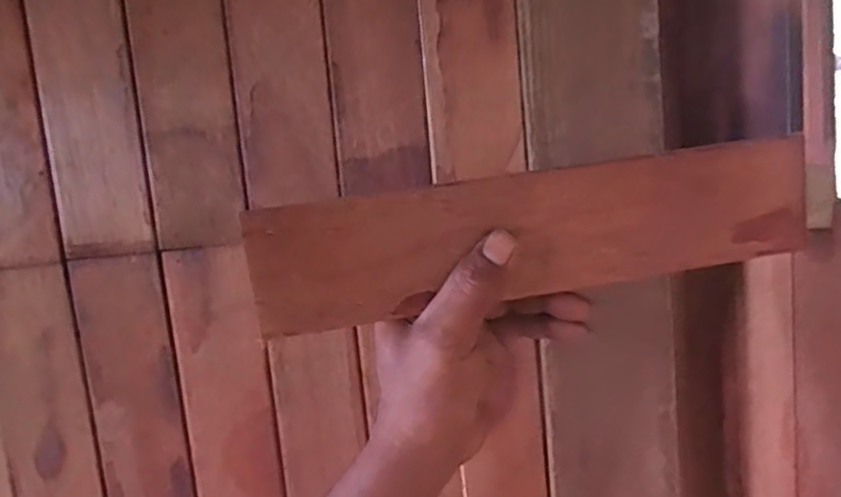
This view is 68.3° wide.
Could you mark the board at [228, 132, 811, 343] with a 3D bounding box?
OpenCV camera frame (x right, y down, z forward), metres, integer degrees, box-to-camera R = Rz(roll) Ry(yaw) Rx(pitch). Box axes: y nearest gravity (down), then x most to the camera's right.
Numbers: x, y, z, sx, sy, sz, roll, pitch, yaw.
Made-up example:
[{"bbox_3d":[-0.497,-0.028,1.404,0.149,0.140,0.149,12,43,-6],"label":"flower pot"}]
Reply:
[{"bbox_3d":[0.065,-0.008,0.322,0.293,0.064,0.011,-8,7,-6],"label":"board"}]

